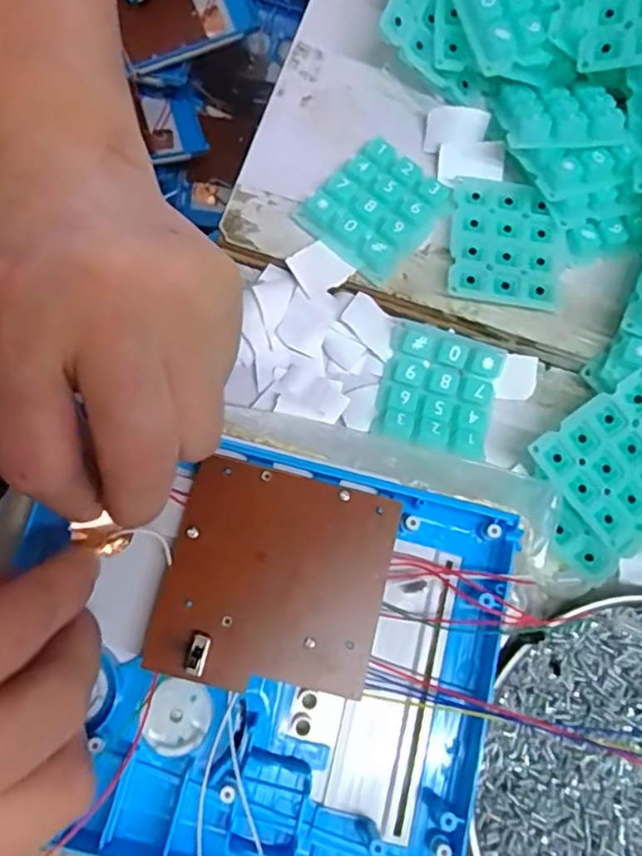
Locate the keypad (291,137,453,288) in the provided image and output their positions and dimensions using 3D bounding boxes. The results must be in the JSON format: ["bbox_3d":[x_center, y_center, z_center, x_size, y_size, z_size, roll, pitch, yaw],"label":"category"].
[{"bbox_3d":[0.024,-0.096,0.279,0.047,0.013,0.054,39,78,8],"label":"keypad"}]

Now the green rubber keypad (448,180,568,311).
[{"bbox_3d":[0.082,-0.081,0.282,0.050,0.009,0.057,6,76,0],"label":"green rubber keypad"}]

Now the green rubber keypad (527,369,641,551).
[{"bbox_3d":[0.121,0.012,0.258,0.059,0.010,0.049,-34,79,-9],"label":"green rubber keypad"}]

